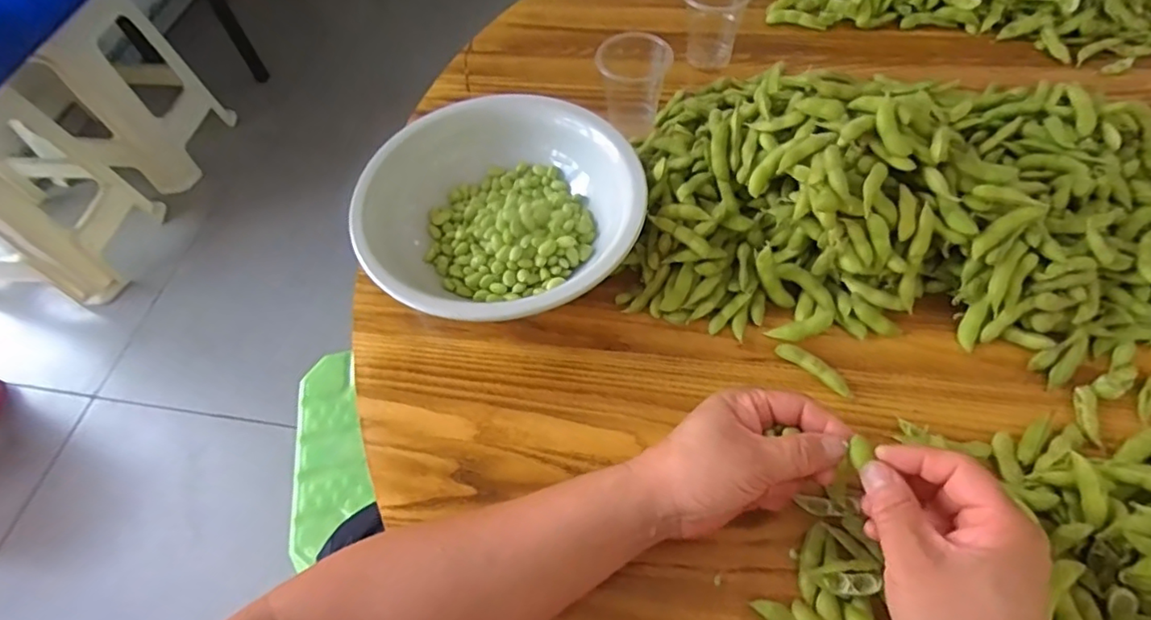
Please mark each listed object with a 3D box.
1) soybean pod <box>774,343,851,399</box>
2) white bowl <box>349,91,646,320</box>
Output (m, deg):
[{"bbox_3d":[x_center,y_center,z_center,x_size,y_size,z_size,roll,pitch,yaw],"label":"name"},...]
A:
[{"bbox_3d":[0.171,0.041,0.419,0.056,0.008,0.013,35,67,22],"label":"soybean pod"},{"bbox_3d":[-0.058,-0.068,0.463,0.193,0.083,0.198,-2,59,3],"label":"white bowl"}]

